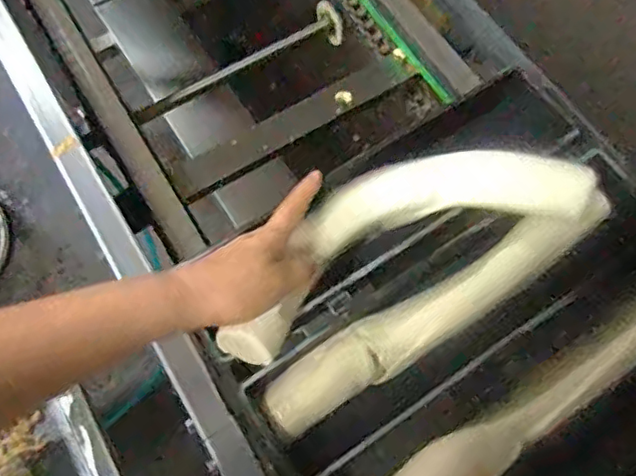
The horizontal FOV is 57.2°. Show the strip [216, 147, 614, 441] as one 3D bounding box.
[{"bbox_3d":[0.072,0.014,0.478,0.315,0.082,0.144,-34,73,-7],"label":"strip"}]

